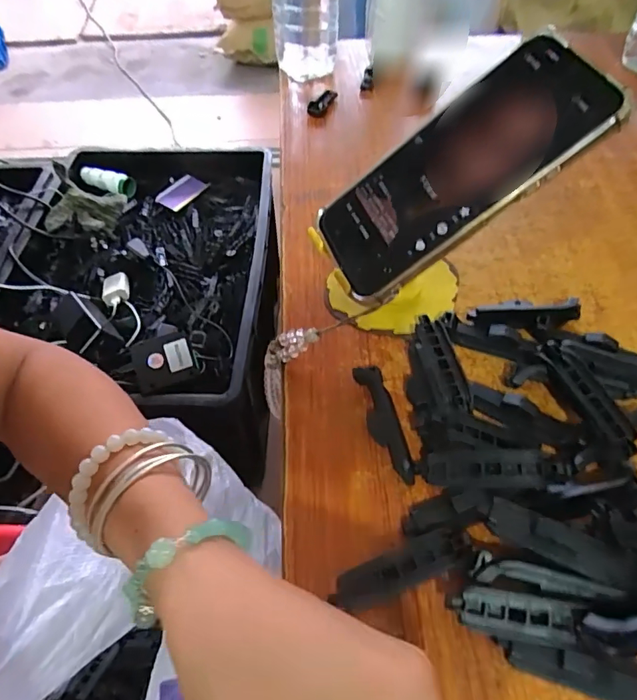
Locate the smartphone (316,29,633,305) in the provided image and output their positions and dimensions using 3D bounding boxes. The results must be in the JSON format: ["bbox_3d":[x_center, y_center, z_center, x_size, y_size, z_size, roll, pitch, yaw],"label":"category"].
[{"bbox_3d":[0.076,-0.103,0.277,0.166,0.008,0.080,-36,58,19],"label":"smartphone"}]

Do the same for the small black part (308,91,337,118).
[{"bbox_3d":[0.004,-0.255,0.495,0.012,0.013,0.042,24,57,16],"label":"small black part"}]

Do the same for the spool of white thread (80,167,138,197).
[{"bbox_3d":[-0.420,-0.332,0.957,0.122,0.032,0.045,15,56,11],"label":"spool of white thread"}]

